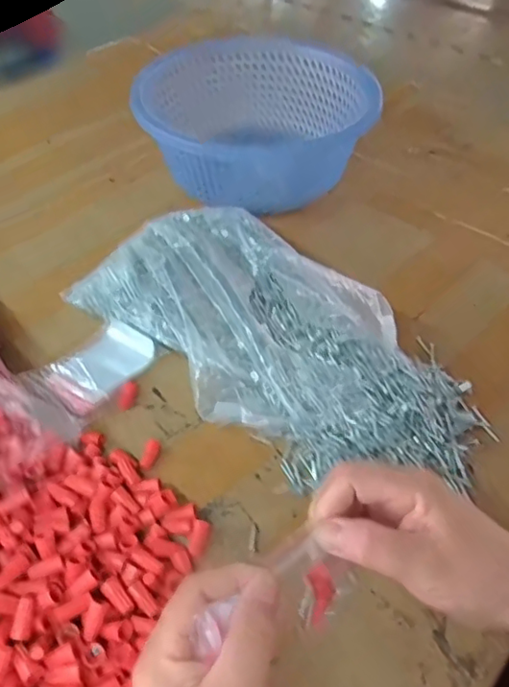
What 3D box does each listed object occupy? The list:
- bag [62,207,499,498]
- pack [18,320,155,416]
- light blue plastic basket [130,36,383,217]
[{"bbox_3d":[0.026,-0.011,0.499,0.364,0.061,0.184,30,55,27],"label":"bag"},{"bbox_3d":[-0.135,0.021,0.501,0.057,0.022,0.101,31,55,27],"label":"pack"},{"bbox_3d":[-0.009,-0.273,0.720,0.271,0.104,0.213,-21,50,-16],"label":"light blue plastic basket"}]

